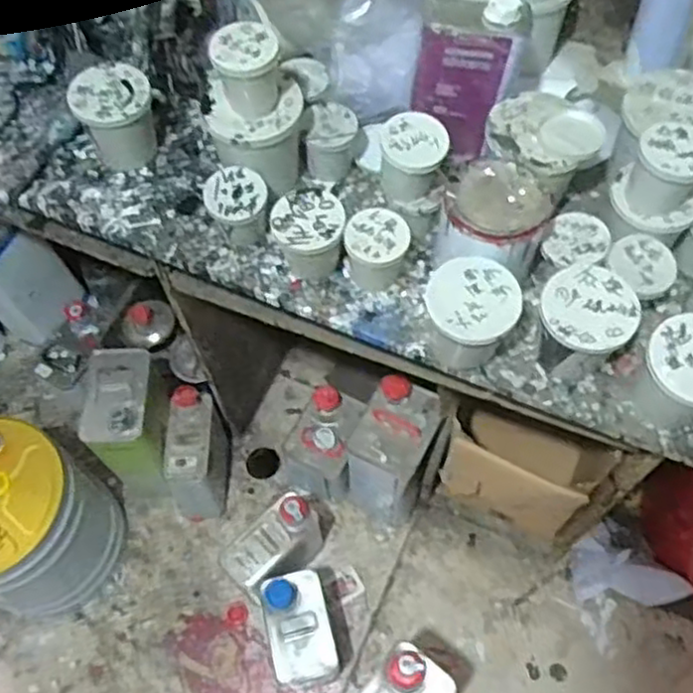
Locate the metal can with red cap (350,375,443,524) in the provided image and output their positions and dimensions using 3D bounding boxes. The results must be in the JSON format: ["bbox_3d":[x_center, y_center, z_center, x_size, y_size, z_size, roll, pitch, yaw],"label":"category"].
[{"bbox_3d":[0.081,0.198,1.304,0.119,0.291,0.186,16,64,8],"label":"metal can with red cap"}]

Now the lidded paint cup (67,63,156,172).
[{"bbox_3d":[-0.276,-0.274,0.872,0.089,0.096,0.095,-25,65,-13],"label":"lidded paint cup"}]

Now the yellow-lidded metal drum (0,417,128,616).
[{"bbox_3d":[-0.565,0.301,1.241,0.252,0.321,0.252,0,63,0],"label":"yellow-lidded metal drum"}]

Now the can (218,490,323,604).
[{"bbox_3d":[-0.126,0.361,1.291,0.181,0.206,0.098,-41,70,-19],"label":"can"}]

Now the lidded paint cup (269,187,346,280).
[{"bbox_3d":[-0.042,-0.125,0.809,0.077,0.077,0.075,0,63,0],"label":"lidded paint cup"}]

